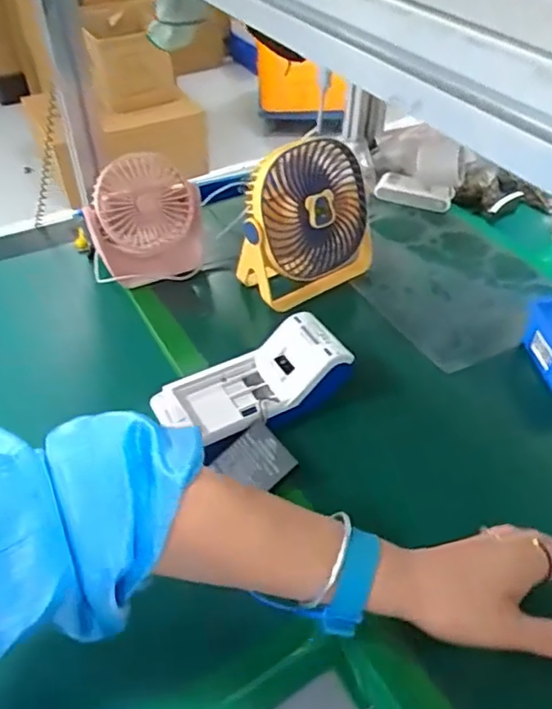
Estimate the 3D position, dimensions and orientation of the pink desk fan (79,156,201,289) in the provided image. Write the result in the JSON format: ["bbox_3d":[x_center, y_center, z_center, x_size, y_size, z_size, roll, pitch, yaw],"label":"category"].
[{"bbox_3d":[-0.152,-0.149,0.680,0.121,0.149,0.049,-15,50,-16],"label":"pink desk fan"}]

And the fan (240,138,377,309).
[{"bbox_3d":[0.037,-0.150,0.669,0.154,0.161,0.083,-32,57,-28],"label":"fan"}]

